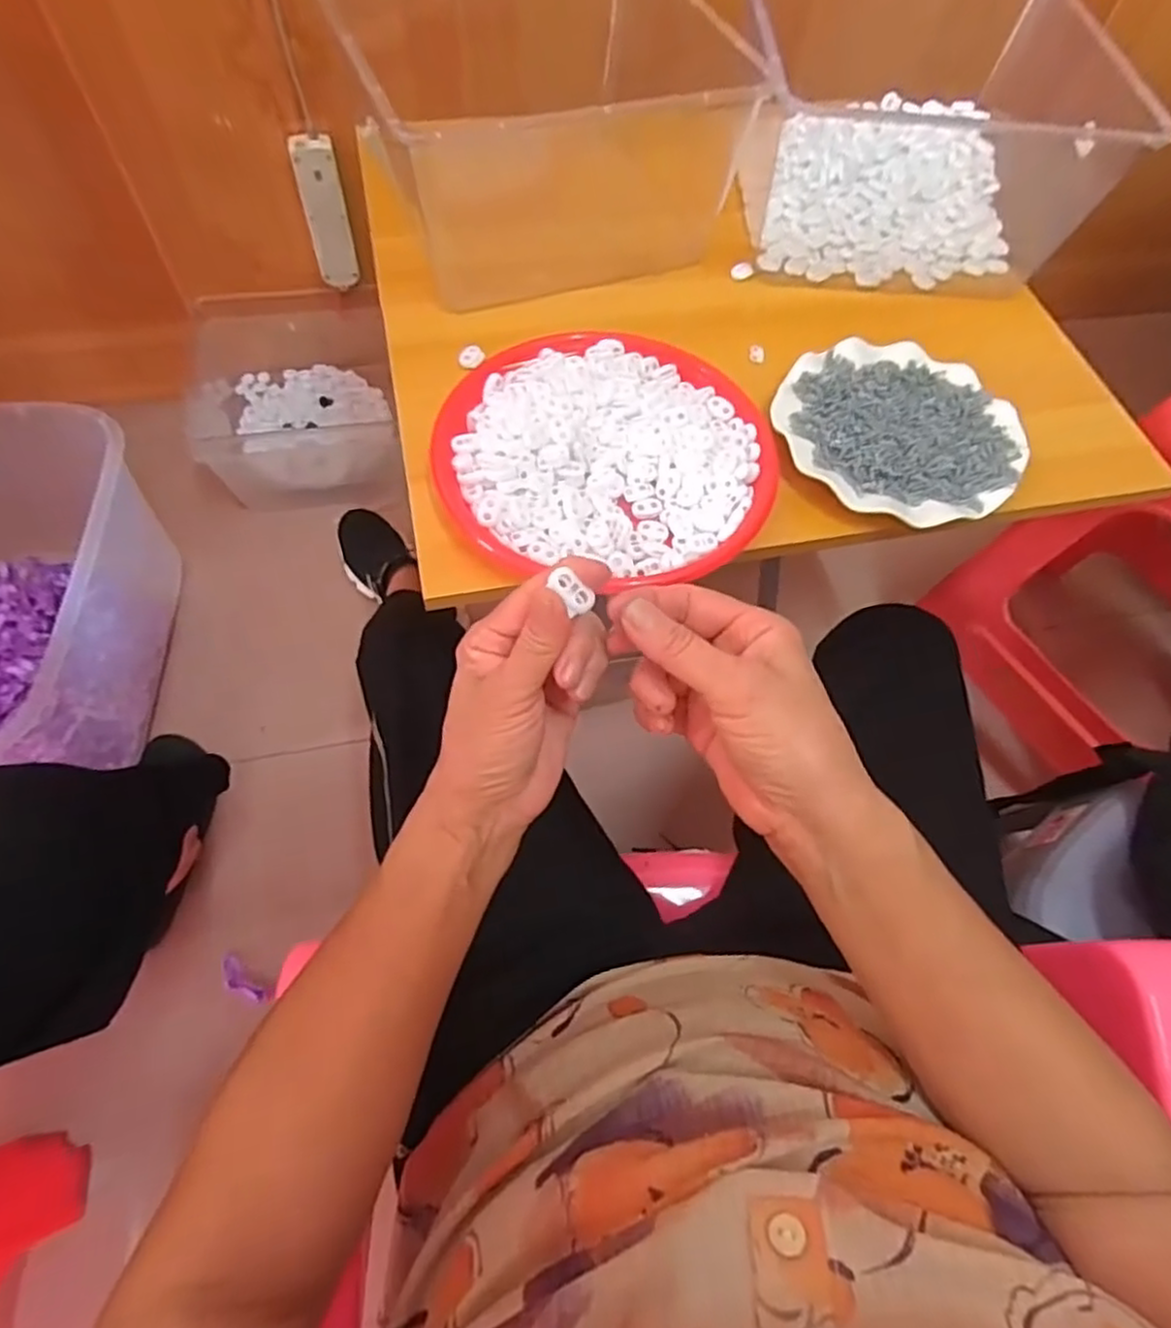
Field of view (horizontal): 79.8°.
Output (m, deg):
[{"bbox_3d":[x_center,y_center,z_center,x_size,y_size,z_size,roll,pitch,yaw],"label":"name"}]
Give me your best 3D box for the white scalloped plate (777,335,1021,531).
[{"bbox_3d":[0.239,-0.181,0.538,0.178,0.018,0.174,-14,65,-11],"label":"white scalloped plate"}]

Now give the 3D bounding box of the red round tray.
[{"bbox_3d":[0.014,-0.155,0.507,0.234,0.025,0.221,2,63,-3],"label":"red round tray"}]

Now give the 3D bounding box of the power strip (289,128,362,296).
[{"bbox_3d":[-0.356,-0.619,0.965,0.058,0.195,0.030,-16,65,-12],"label":"power strip"}]

